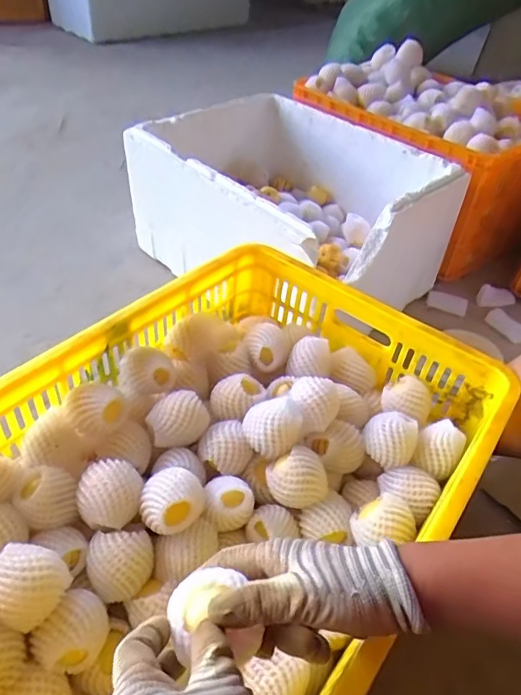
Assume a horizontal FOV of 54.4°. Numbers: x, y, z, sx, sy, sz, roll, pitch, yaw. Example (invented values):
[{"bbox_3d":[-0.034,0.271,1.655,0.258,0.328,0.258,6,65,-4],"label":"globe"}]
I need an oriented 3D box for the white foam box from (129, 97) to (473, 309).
[{"bbox_3d":[0.062,-0.322,1.153,0.506,0.302,0.603,-30,55,-33],"label":"white foam box"}]

